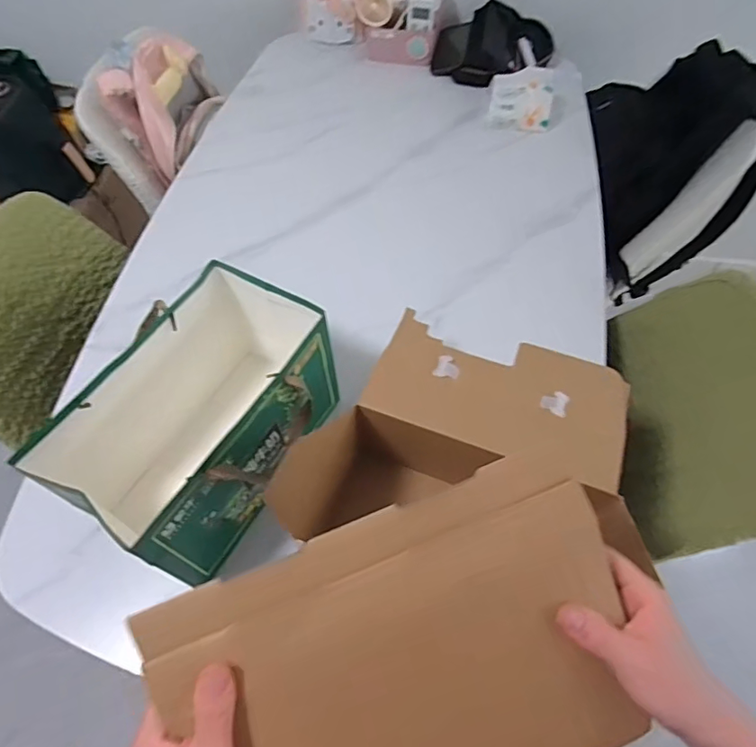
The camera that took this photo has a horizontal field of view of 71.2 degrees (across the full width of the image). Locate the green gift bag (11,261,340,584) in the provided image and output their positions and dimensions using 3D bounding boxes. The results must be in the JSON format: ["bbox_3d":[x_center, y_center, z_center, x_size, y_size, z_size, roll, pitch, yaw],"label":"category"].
[{"bbox_3d":[-0.202,0.064,0.652,0.191,0.215,0.312,25,62,19],"label":"green gift bag"}]

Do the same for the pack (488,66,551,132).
[{"bbox_3d":[0.284,-0.544,1.048,0.120,0.074,0.088,3,57,6],"label":"pack"}]

